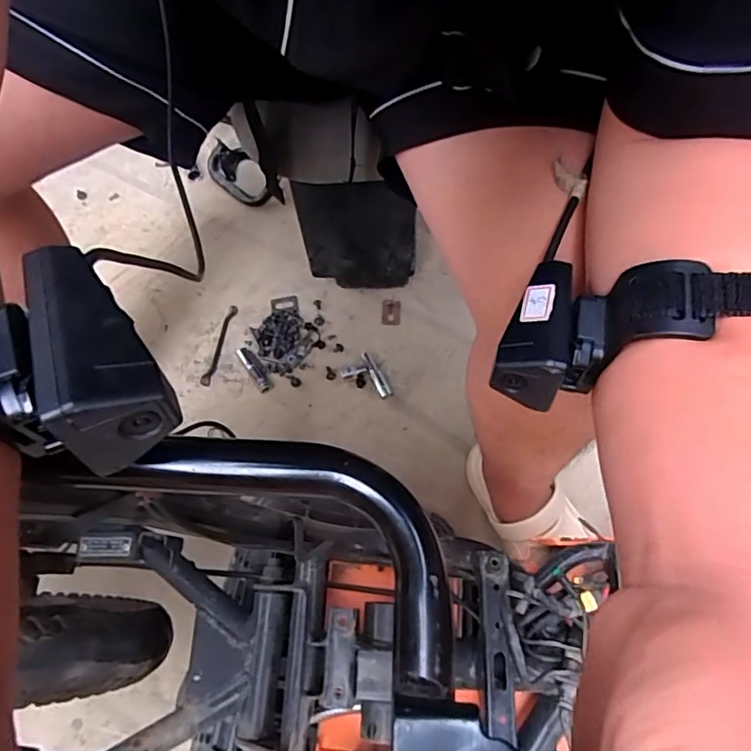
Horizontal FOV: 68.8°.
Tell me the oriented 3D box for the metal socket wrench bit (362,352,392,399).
[{"bbox_3d":[-0.001,-0.001,0.847,0.017,0.013,0.081,-25,72,-8],"label":"metal socket wrench bit"}]

